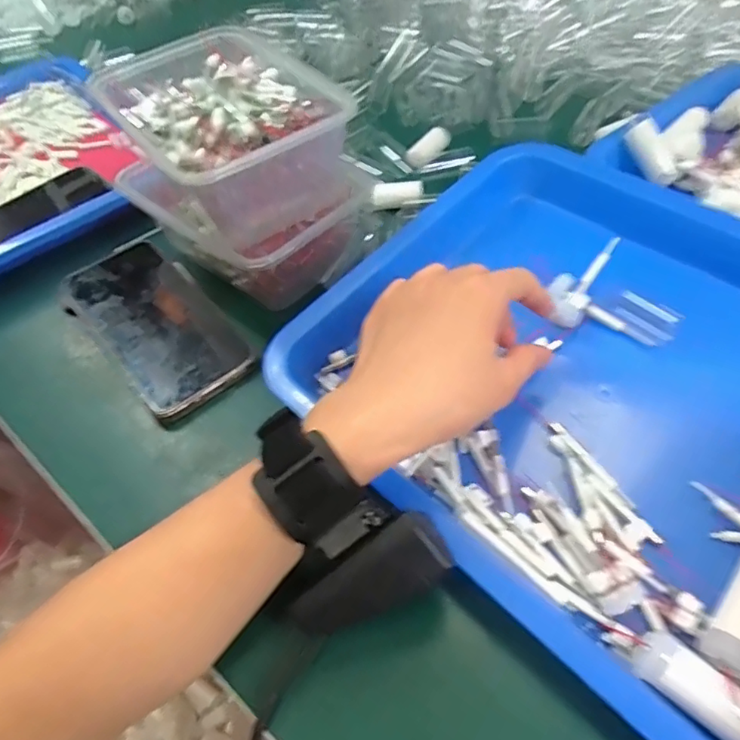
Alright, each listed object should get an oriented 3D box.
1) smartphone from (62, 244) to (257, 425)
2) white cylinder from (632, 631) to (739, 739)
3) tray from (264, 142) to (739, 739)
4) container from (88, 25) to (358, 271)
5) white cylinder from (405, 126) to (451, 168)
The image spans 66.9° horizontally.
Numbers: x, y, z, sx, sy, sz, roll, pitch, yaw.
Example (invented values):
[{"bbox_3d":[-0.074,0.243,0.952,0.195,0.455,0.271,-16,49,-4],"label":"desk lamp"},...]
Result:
[{"bbox_3d":[-0.155,-0.036,0.399,0.075,0.016,0.167,-35,56,-20],"label":"smartphone"},{"bbox_3d":[0.131,0.129,0.222,0.051,0.017,0.019,34,62,28],"label":"white cylinder"},{"bbox_3d":[0.143,-0.009,0.312,0.294,0.042,0.319,-38,57,-22],"label":"tray"},{"bbox_3d":[-0.095,-0.153,0.382,0.120,0.075,0.176,-33,56,-20],"label":"container"},{"bbox_3d":[0.054,-0.206,0.510,0.018,0.015,0.049,28,59,25],"label":"white cylinder"}]

